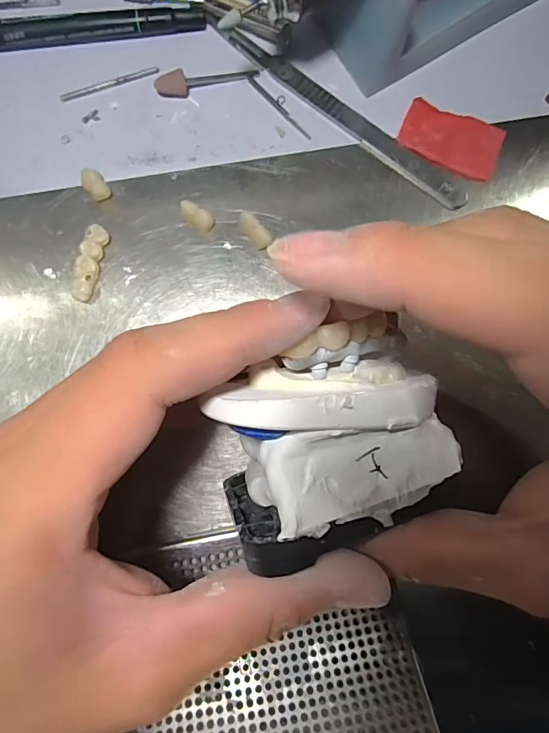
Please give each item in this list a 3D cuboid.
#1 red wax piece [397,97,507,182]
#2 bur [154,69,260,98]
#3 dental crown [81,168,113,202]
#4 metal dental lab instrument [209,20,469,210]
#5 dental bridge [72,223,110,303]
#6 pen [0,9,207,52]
[{"bbox_3d":[0.077,-0.099,0.207,0.044,0.004,0.028,22,84,0],"label":"red wax piece"},{"bbox_3d":[-0.029,-0.125,0.204,0.045,0.007,0.008,-18,85,-4],"label":"bur"},{"bbox_3d":[-0.075,-0.076,0.199,0.009,0.008,0.012,-31,86,-5],"label":"dental crown"},{"bbox_3d":[0.030,-0.110,0.206,0.129,0.004,0.011,38,84,2],"label":"metal dental lab instrument"},{"bbox_3d":[-0.076,-0.042,0.194,0.008,0.008,0.031,16,84,0],"label":"dental bridge"},{"bbox_3d":[-0.100,-0.142,0.203,0.139,0.010,0.012,-8,85,-3],"label":"pen"}]

